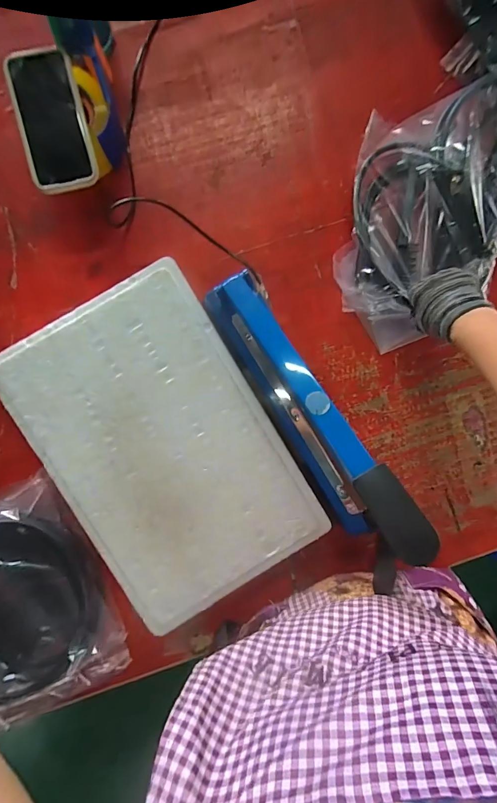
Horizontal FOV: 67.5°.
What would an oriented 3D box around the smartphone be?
[{"bbox_3d":[-0.246,-0.348,0.465,0.080,0.011,0.167,-14,93,-2],"label":"smartphone"}]

